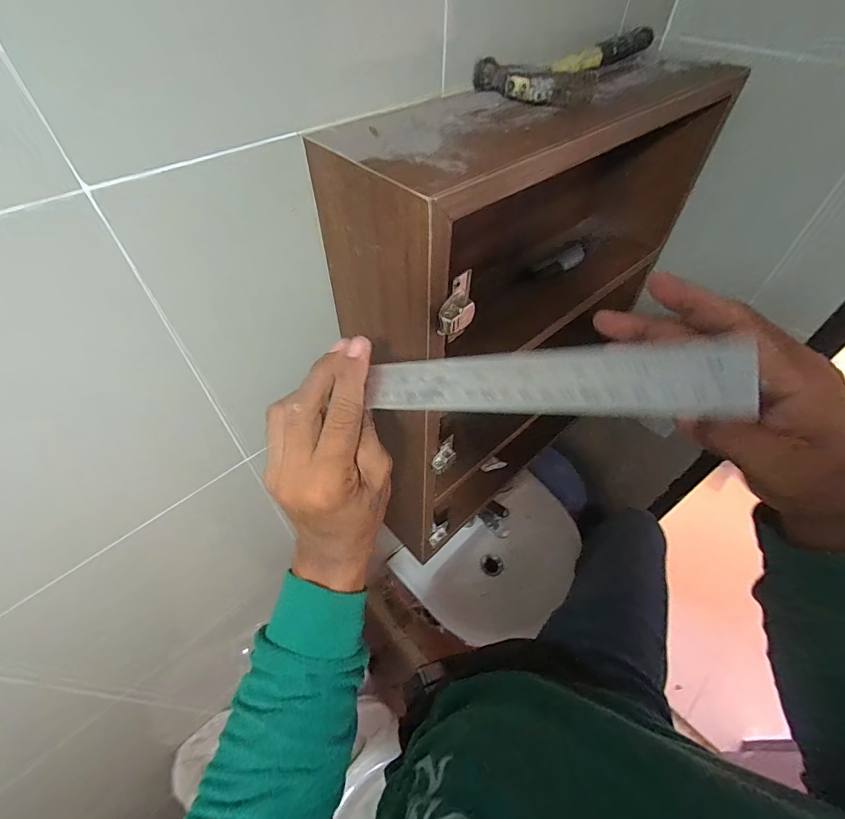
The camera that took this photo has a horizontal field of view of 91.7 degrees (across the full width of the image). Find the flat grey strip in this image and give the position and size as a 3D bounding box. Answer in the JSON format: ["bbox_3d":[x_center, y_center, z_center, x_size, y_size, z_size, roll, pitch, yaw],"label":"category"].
[{"bbox_3d":[0.046,-0.013,0.204,0.184,0.006,0.029,1,86,34],"label":"flat grey strip"}]

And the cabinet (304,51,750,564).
[{"bbox_3d":[0.124,-0.094,0.601,0.480,0.592,0.156,-35,58,-26],"label":"cabinet"}]

